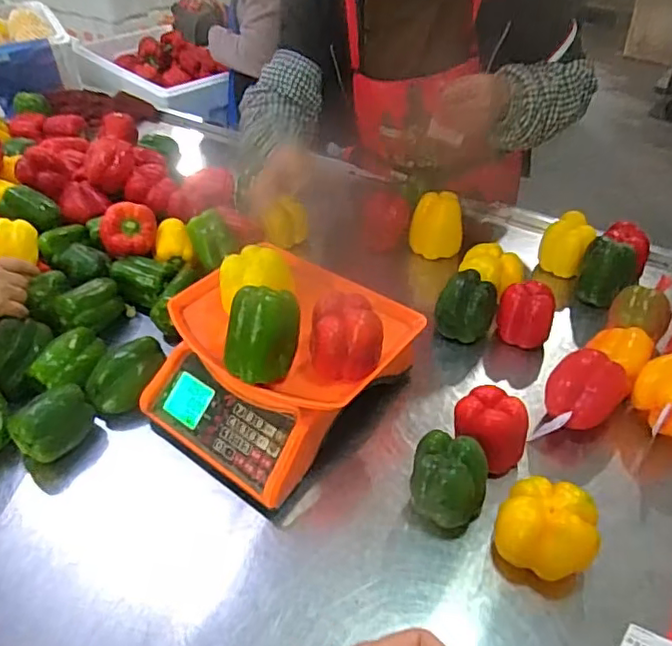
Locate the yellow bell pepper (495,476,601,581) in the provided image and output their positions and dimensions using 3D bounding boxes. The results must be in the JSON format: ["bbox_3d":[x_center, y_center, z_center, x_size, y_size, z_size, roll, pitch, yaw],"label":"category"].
[{"bbox_3d":[0.219,0.218,0.617,0.097,0.073,0.096,16,41,18],"label":"yellow bell pepper"}]

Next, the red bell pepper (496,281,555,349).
[{"bbox_3d":[0.279,-0.013,0.866,0.077,0.070,0.064,10,40,12],"label":"red bell pepper"}]

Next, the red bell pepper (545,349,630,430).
[{"bbox_3d":[0.313,0.085,0.752,0.101,0.071,0.086,-25,45,-28],"label":"red bell pepper"}]

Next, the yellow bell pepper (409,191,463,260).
[{"bbox_3d":[0.180,-0.175,1.042,0.088,0.099,0.073,8,39,9],"label":"yellow bell pepper"}]

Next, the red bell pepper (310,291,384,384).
[{"bbox_3d":[0.012,0.015,0.656,0.081,0.073,0.073,8,39,8],"label":"red bell pepper"}]

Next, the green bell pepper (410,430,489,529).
[{"bbox_3d":[0.123,0.180,0.647,0.079,0.092,0.075,0,39,0],"label":"green bell pepper"}]

